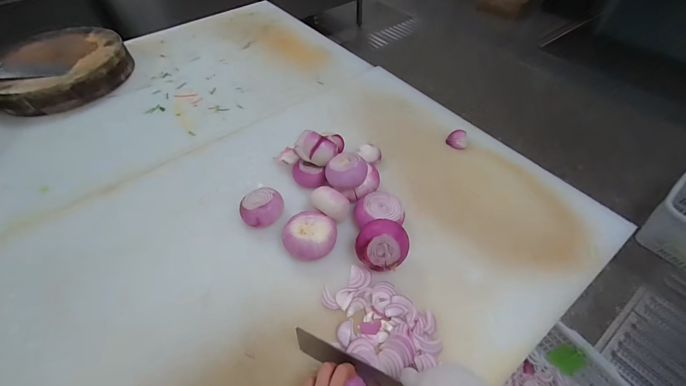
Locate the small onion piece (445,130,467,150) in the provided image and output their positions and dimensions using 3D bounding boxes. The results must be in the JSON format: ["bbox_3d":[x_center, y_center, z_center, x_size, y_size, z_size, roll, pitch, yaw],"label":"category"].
[{"bbox_3d":[0.287,-0.137,0.756,0.047,0.015,0.062,16,57,14],"label":"small onion piece"}]

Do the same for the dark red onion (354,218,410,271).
[{"bbox_3d":[0.073,0.097,0.550,0.095,0.069,0.082,-25,55,-15],"label":"dark red onion"}]

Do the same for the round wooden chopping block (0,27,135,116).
[{"bbox_3d":[-0.894,-0.391,0.963,0.396,0.105,0.359,-39,61,-22],"label":"round wooden chopping block"}]

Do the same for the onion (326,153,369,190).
[{"bbox_3d":[0.008,-0.045,0.624,0.077,0.051,0.077,28,58,22],"label":"onion"}]

